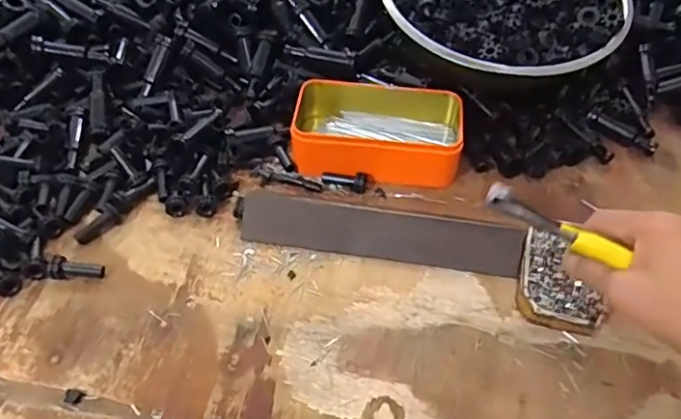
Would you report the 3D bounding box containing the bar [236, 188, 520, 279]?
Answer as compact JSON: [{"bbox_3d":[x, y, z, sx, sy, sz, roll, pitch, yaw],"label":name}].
[{"bbox_3d":[0.031,0.018,0.443,0.216,0.026,0.032,8,51,5],"label":"bar"}]

